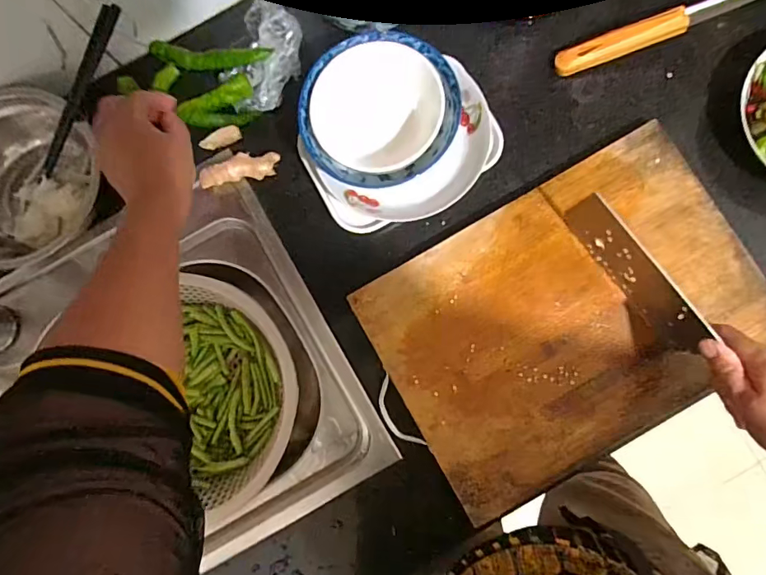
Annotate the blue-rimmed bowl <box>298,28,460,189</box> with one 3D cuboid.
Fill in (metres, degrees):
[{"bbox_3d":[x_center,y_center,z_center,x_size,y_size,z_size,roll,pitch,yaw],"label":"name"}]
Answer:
[{"bbox_3d":[-0.003,-0.175,0.460,0.145,0.067,0.136,0,84,2],"label":"blue-rimmed bowl"}]

